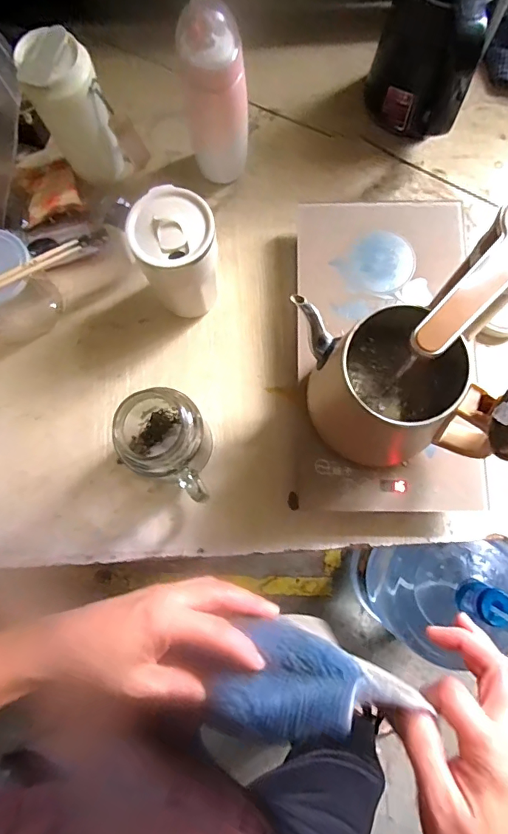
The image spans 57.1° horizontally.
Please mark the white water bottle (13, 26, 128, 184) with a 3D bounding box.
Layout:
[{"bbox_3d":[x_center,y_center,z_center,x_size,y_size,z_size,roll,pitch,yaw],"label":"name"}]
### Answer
[{"bbox_3d":[-0.207,-0.351,0.544,0.073,0.147,0.066,-25,76,-5],"label":"white water bottle"}]

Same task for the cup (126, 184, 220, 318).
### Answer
[{"bbox_3d":[-0.081,-0.170,0.522,0.082,0.145,0.081,0,76,2],"label":"cup"}]

